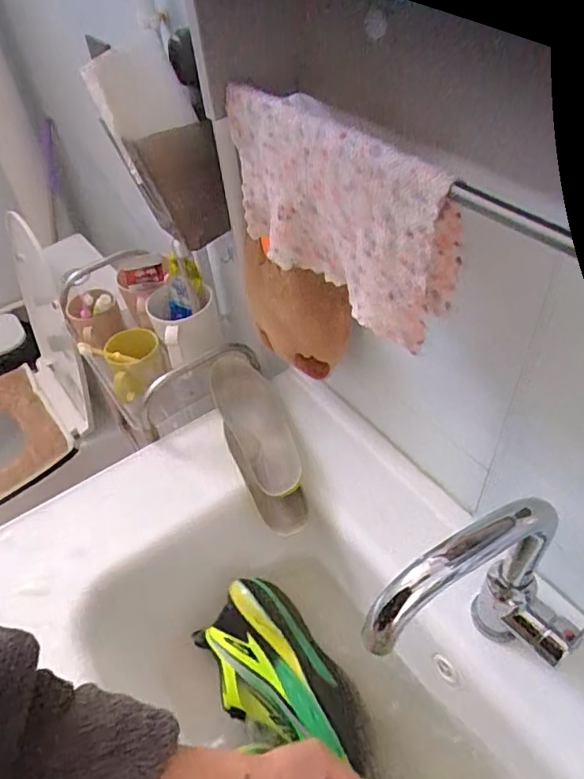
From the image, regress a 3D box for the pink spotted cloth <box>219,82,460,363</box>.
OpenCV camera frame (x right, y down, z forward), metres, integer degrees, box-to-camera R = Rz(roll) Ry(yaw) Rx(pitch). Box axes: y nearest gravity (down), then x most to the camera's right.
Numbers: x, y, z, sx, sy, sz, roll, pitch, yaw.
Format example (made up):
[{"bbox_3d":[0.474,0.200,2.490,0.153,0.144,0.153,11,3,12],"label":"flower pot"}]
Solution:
[{"bbox_3d":[0.024,-0.128,0.392,0.026,0.130,0.233,-33,52,-23],"label":"pink spotted cloth"}]

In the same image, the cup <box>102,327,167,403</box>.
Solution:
[{"bbox_3d":[-0.214,-0.030,0.751,0.075,0.068,0.086,-11,47,-5],"label":"cup"}]

